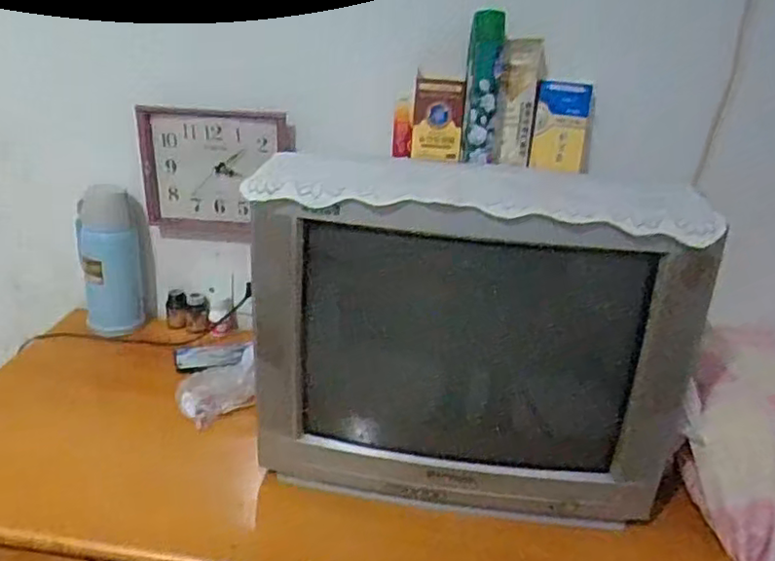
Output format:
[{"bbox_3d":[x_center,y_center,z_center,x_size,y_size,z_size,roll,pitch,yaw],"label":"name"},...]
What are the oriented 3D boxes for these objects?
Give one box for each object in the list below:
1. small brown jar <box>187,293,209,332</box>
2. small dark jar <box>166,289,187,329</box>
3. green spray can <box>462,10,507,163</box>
[{"bbox_3d":[-0.386,0.066,1.344,0.045,0.066,0.049,-4,23,-15],"label":"small brown jar"},{"bbox_3d":[-0.434,0.058,1.357,0.042,0.068,0.041,-4,23,-15],"label":"small dark jar"},{"bbox_3d":[0.157,-0.310,1.072,0.057,0.231,0.058,7,13,7],"label":"green spray can"}]

